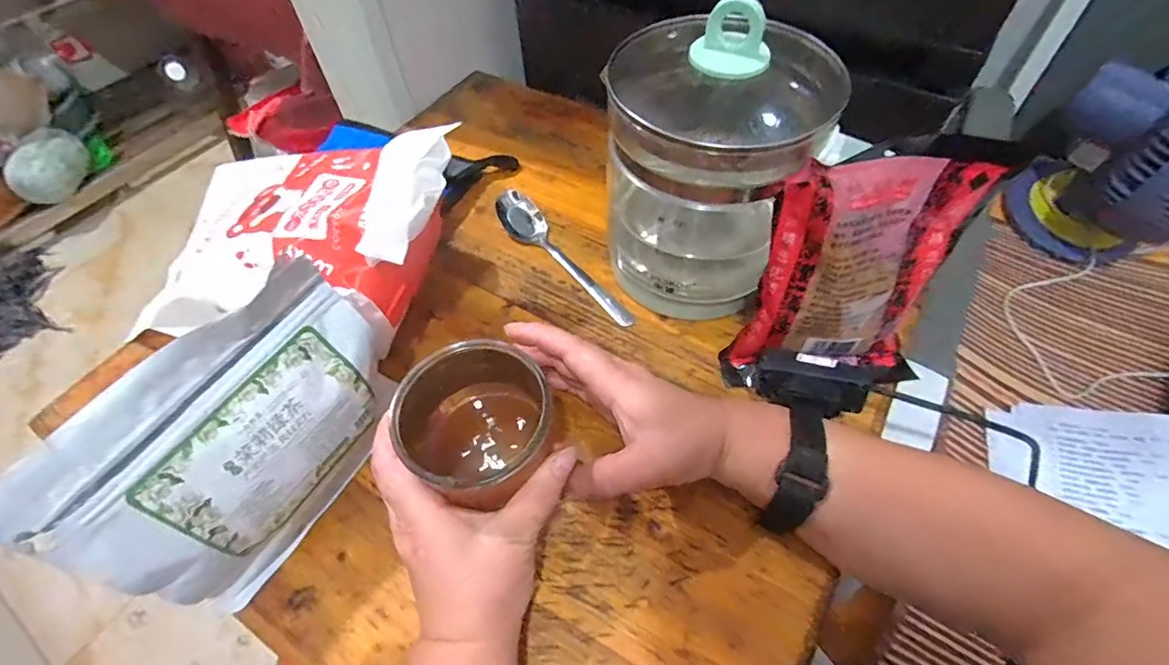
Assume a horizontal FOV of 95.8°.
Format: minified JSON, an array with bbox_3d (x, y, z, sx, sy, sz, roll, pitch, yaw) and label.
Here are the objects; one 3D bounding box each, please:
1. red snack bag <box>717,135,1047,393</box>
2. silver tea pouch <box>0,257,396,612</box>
[{"bbox_3d":[0.182,-0.038,0.358,0.134,0.184,0.022,-1,41,-4],"label":"red snack bag"},{"bbox_3d":[-0.187,0.059,0.315,0.049,0.146,0.182,28,61,20],"label":"silver tea pouch"}]

